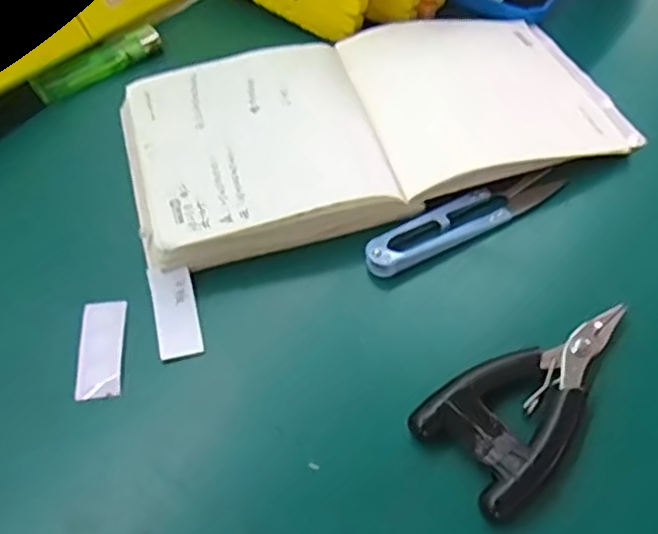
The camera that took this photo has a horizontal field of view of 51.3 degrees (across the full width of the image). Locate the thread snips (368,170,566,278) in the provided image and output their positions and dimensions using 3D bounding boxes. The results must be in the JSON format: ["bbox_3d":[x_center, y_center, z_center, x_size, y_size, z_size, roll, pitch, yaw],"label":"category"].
[{"bbox_3d":[0.063,-0.023,0.321,0.103,0.005,0.021,-24,59,-16],"label":"thread snips"}]

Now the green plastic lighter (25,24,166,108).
[{"bbox_3d":[-0.132,-0.117,0.393,0.075,0.010,0.016,-34,62,-21],"label":"green plastic lighter"}]

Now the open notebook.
[{"bbox_3d":[0.023,-0.077,0.353,0.247,0.016,0.132,-15,57,-10],"label":"open notebook"}]

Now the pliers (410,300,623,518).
[{"bbox_3d":[0.080,0.050,0.265,0.093,0.022,0.048,-34,62,-21],"label":"pliers"}]

